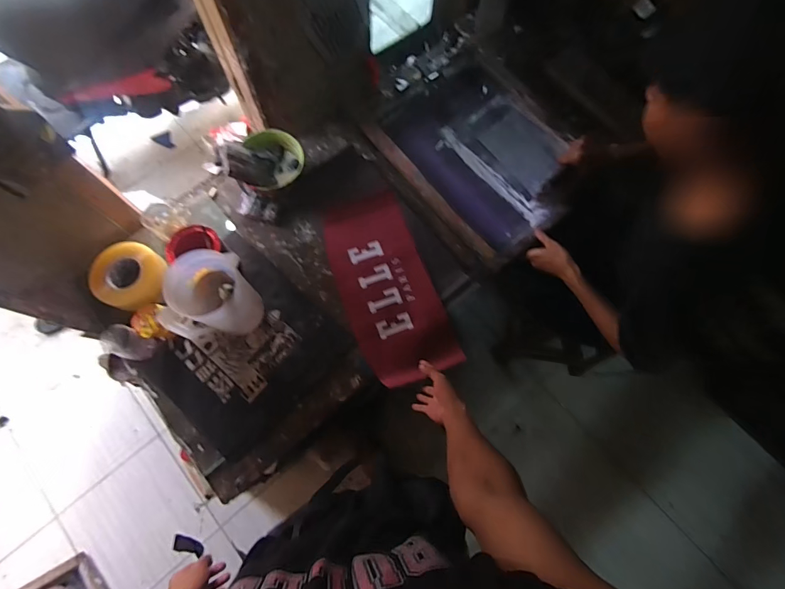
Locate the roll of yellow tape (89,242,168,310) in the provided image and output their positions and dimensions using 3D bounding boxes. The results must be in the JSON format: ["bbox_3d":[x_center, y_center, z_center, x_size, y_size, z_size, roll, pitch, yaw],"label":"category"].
[{"bbox_3d":[-0.623,-0.039,0.906,0.145,0.063,0.167,-5,70,-2],"label":"roll of yellow tape"}]

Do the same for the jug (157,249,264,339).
[{"bbox_3d":[-0.372,0.023,0.809,0.187,0.217,0.143,-38,75,-13],"label":"jug"}]

